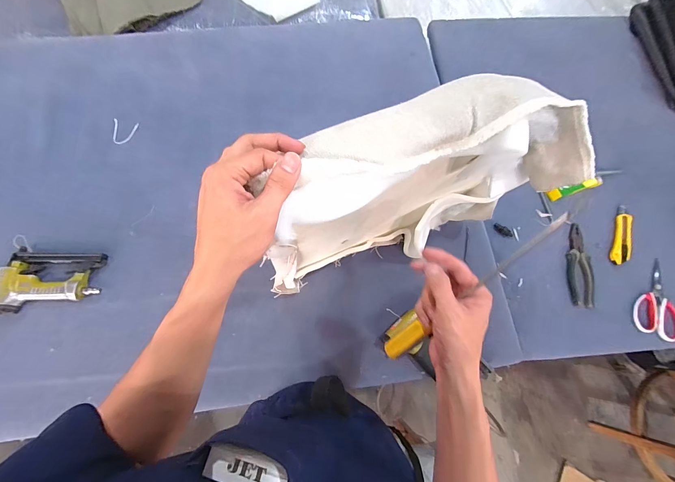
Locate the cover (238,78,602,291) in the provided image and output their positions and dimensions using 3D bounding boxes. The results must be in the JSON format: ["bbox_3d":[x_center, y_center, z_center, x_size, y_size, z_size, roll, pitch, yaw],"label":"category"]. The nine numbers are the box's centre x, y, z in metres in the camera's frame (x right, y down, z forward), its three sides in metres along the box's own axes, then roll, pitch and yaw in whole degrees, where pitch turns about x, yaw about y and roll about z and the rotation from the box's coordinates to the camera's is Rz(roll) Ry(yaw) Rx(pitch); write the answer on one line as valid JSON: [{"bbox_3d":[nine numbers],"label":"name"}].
[{"bbox_3d":[0.110,-0.044,0.469,0.411,0.378,0.097,-17,68,-9],"label":"cover"}]

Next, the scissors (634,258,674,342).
[{"bbox_3d":[0.727,0.128,0.688,0.096,0.018,0.187,28,73,6],"label":"scissors"}]

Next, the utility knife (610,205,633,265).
[{"bbox_3d":[0.690,-0.019,0.736,0.037,0.024,0.172,26,72,5],"label":"utility knife"}]

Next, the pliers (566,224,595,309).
[{"bbox_3d":[0.559,0.055,0.705,0.058,0.023,0.191,9,72,0],"label":"pliers"}]

